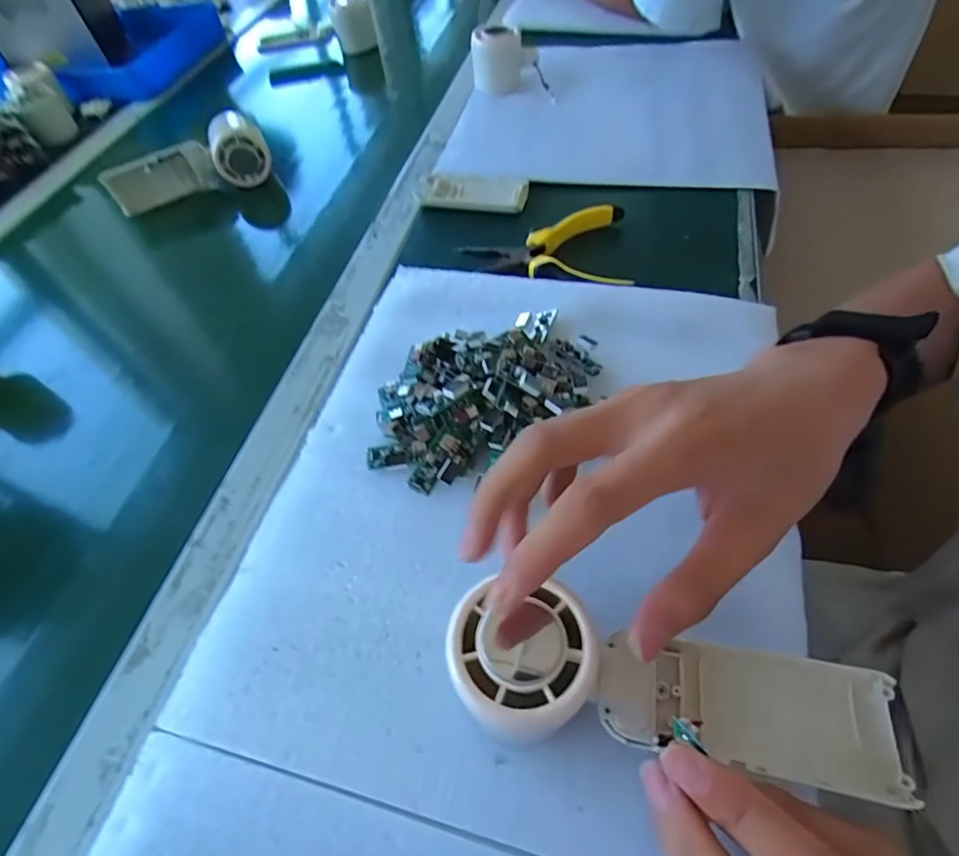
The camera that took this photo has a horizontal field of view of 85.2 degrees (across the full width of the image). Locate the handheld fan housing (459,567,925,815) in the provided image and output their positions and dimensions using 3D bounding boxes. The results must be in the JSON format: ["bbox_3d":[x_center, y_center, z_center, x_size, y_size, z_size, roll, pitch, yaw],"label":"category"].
[{"bbox_3d":[0.069,0.096,0.194,0.161,0.028,0.048,14,54,-3],"label":"handheld fan housing"}]

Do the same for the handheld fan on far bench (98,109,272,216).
[{"bbox_3d":[-0.305,-0.273,0.543,0.155,0.049,0.063,-31,56,-15],"label":"handheld fan on far bench"}]

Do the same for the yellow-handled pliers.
[{"bbox_3d":[0.051,-0.146,0.427,0.136,0.017,0.098,0,54,7],"label":"yellow-handled pliers"}]

